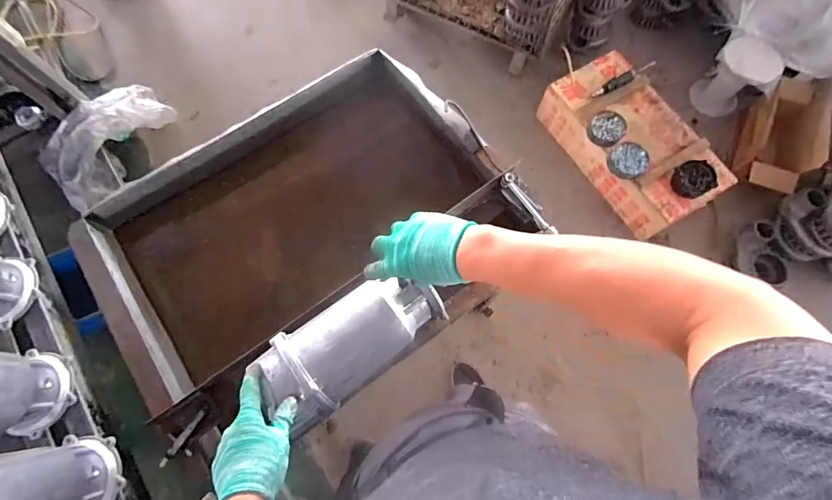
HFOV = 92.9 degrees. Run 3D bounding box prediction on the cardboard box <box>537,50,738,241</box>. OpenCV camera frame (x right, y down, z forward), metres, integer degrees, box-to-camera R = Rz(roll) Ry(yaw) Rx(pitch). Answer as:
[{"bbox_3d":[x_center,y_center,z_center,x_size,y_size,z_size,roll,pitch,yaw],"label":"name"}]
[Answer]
[{"bbox_3d":[0.847,-0.435,1.553,0.360,0.204,0.711,-27,74,-7],"label":"cardboard box"}]

